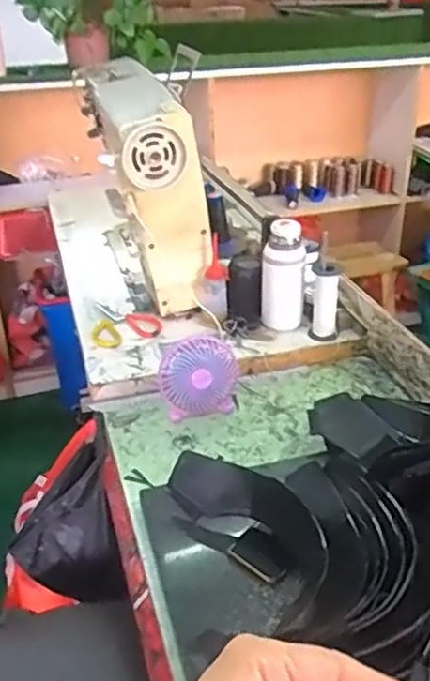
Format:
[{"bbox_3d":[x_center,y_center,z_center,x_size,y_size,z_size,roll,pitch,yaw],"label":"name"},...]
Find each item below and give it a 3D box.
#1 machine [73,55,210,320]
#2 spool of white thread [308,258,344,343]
[{"bbox_3d":[-0.156,-0.335,1.403,0.159,0.397,0.590,-9,31,-14],"label":"machine"},{"bbox_3d":[0.210,-0.077,1.214,0.052,0.154,0.051,6,30,12],"label":"spool of white thread"}]

